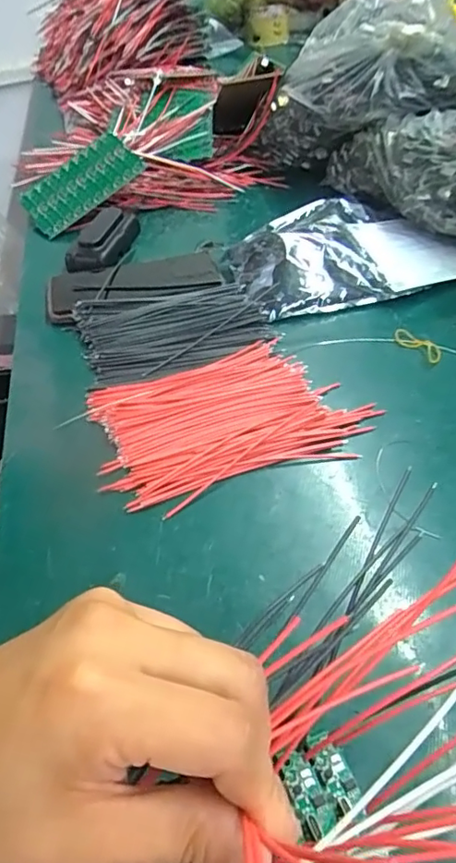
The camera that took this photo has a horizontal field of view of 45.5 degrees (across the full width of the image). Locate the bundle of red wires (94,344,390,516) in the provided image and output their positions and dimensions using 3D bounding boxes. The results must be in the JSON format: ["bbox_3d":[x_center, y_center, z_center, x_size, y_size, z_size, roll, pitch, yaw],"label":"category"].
[{"bbox_3d":[0.000,-0.012,0.394,0.185,0.009,0.121,-15,48,-11],"label":"bundle of red wires"}]

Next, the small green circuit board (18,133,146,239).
[{"bbox_3d":[-0.172,-0.289,0.632,0.137,0.007,0.085,-37,67,-2],"label":"small green circuit board"}]

